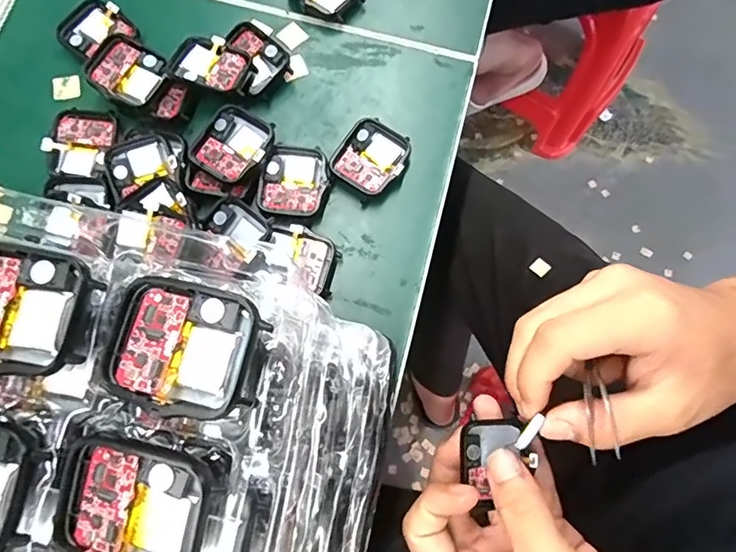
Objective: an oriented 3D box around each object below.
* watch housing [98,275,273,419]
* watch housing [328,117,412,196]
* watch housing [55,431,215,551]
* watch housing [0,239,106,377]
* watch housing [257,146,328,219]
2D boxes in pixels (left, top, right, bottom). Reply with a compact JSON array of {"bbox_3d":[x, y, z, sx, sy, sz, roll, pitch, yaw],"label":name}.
[{"bbox_3d":[-0.057,0.021,0.151,0.046,0.006,0.038,11,77,3],"label":"watch housing"},{"bbox_3d":[0.002,-0.070,0.295,0.038,0.013,0.043,31,78,7],"label":"watch housing"},{"bbox_3d":[-0.068,0.066,0.143,0.045,0.012,0.037,18,77,4],"label":"watch housing"},{"bbox_3d":[-0.109,0.009,0.152,0.047,0.007,0.038,10,77,2],"label":"watch housing"},{"bbox_3d":[-0.043,-0.054,0.289,0.037,0.007,0.042,10,77,2],"label":"watch housing"}]

